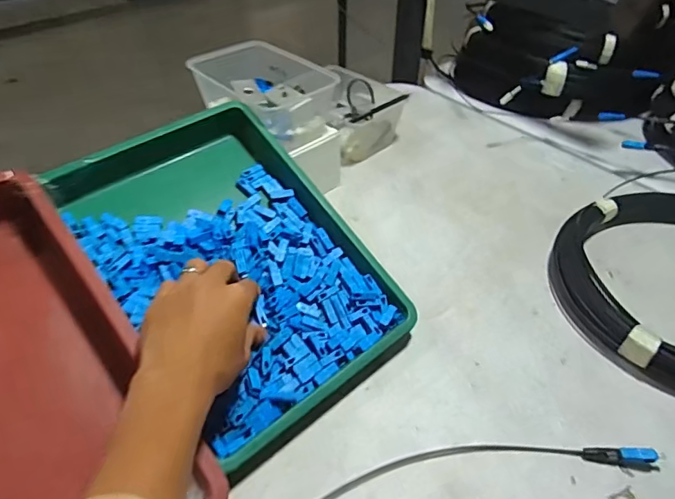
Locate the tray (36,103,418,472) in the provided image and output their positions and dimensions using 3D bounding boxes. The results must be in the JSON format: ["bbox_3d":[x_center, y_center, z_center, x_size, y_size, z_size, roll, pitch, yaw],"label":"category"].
[{"bbox_3d":[-0.099,0.005,0.483,0.221,0.042,0.326,-31,71,-27],"label":"tray"}]

